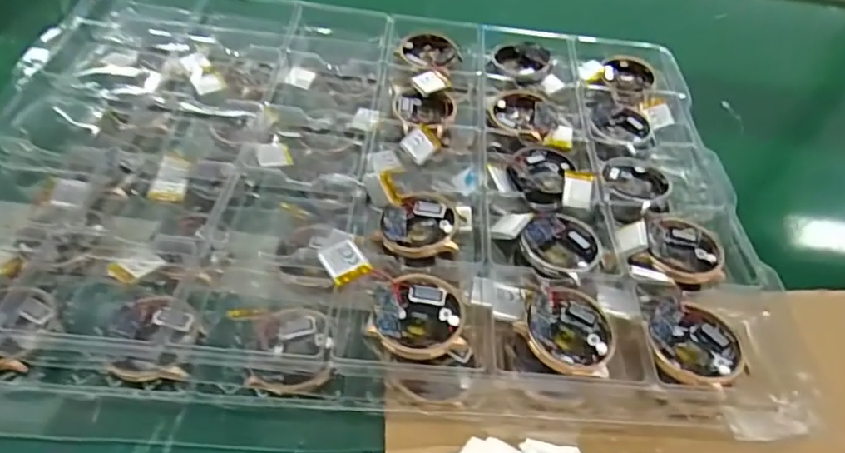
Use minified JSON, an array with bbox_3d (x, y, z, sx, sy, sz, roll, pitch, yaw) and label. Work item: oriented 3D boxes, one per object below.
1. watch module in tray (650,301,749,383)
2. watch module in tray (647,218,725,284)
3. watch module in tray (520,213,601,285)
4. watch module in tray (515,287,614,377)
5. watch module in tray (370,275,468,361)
[{"bbox_3d":[0.130,0.056,0.266,0.042,0.011,0.042,-3,53,-9],"label":"watch module in tray"},{"bbox_3d":[0.146,0.013,0.311,0.041,0.010,0.045,19,53,8],"label":"watch module in tray"},{"bbox_3d":[0.077,0.011,0.307,0.043,0.010,0.041,-33,63,-27],"label":"watch module in tray"},{"bbox_3d":[0.070,0.049,0.265,0.043,0.012,0.043,20,53,9],"label":"watch module in tray"},{"bbox_3d":[-0.001,0.043,0.268,0.042,0.010,0.044,14,47,-1],"label":"watch module in tray"}]

